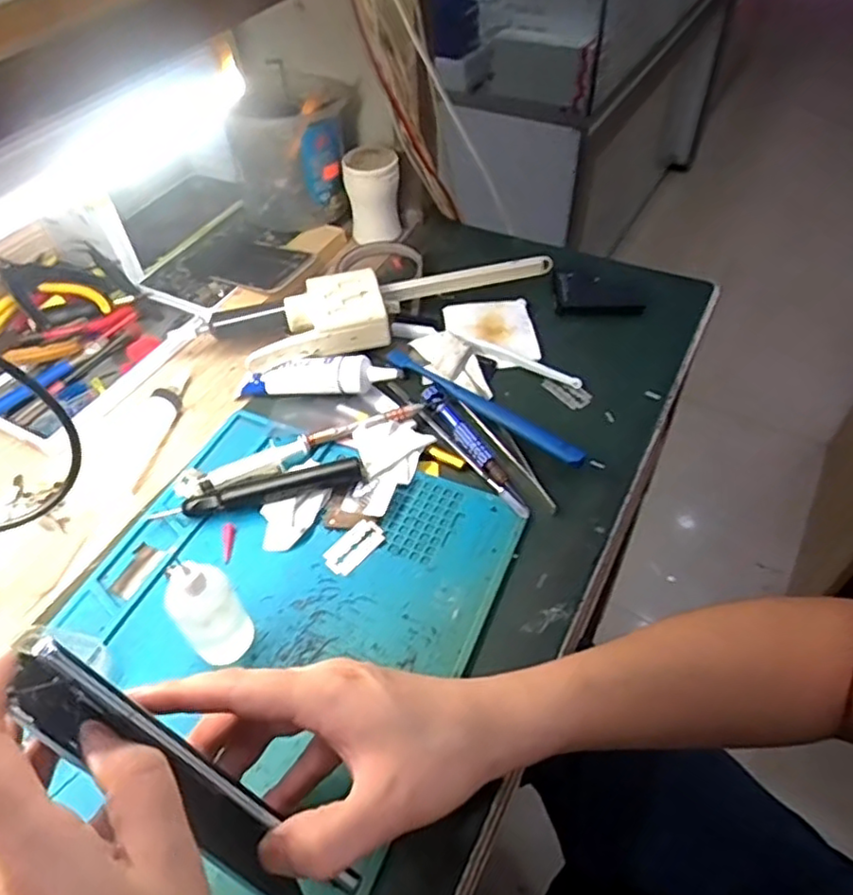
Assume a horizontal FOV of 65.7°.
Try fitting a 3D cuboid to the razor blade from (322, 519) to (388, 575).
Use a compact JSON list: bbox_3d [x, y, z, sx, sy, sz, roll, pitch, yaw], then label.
[{"bbox_3d":[-0.049,0.067,0.445,0.023,0.004,0.042,38,64,23],"label":"razor blade"}]

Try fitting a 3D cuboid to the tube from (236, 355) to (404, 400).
[{"bbox_3d":[-0.087,-0.058,0.532,0.127,0.029,0.031,1,50,4],"label":"tube"}]

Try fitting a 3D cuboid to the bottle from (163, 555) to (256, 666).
[{"bbox_3d":[-0.125,0.088,0.373,0.035,0.085,0.034,-1,49,1],"label":"bottle"}]

